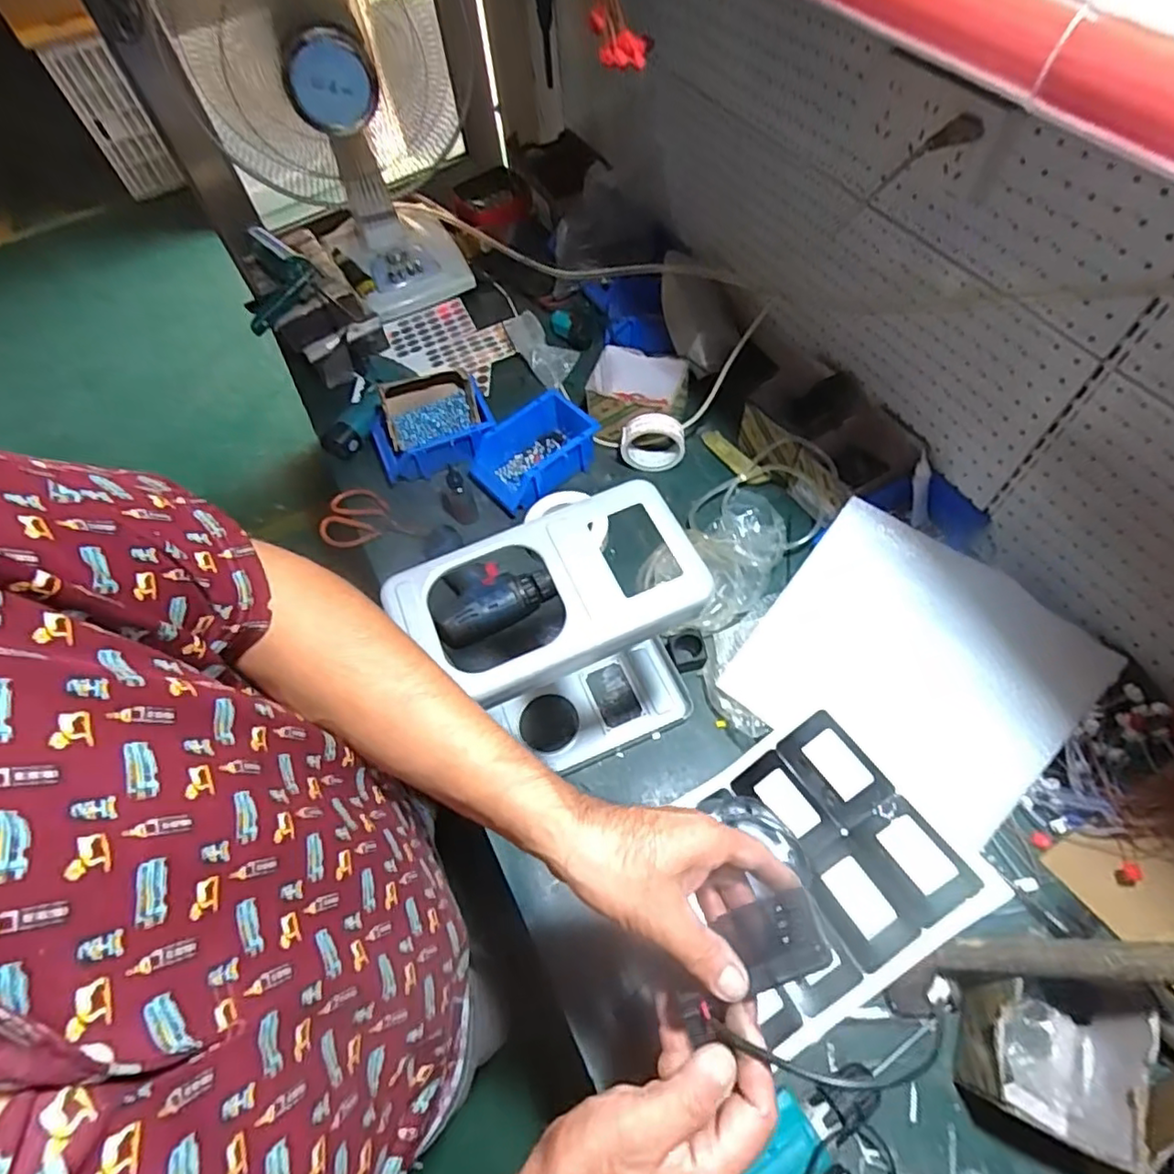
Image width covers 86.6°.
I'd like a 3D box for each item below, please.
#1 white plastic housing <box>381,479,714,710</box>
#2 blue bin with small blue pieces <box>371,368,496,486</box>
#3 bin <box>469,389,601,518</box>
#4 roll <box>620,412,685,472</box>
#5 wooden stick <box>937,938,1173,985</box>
[{"bbox_3d":[-0.031,0.004,0.521,0.252,0.038,0.139,-22,60,-8],"label":"white plastic housing"},{"bbox_3d":[-0.244,-0.257,0.957,0.186,0.111,0.104,-16,60,-5],"label":"blue bin with small blue pieces"},{"bbox_3d":[-0.082,-0.205,0.968,0.186,0.085,0.126,-32,62,-14],"label":"bin"},{"bbox_3d":[0.099,-0.220,0.936,0.094,0.089,0.030,3,60,6],"label":"roll"},{"bbox_3d":[0.395,0.302,0.505,0.022,0.214,0.030,21,55,-29],"label":"wooden stick"}]

